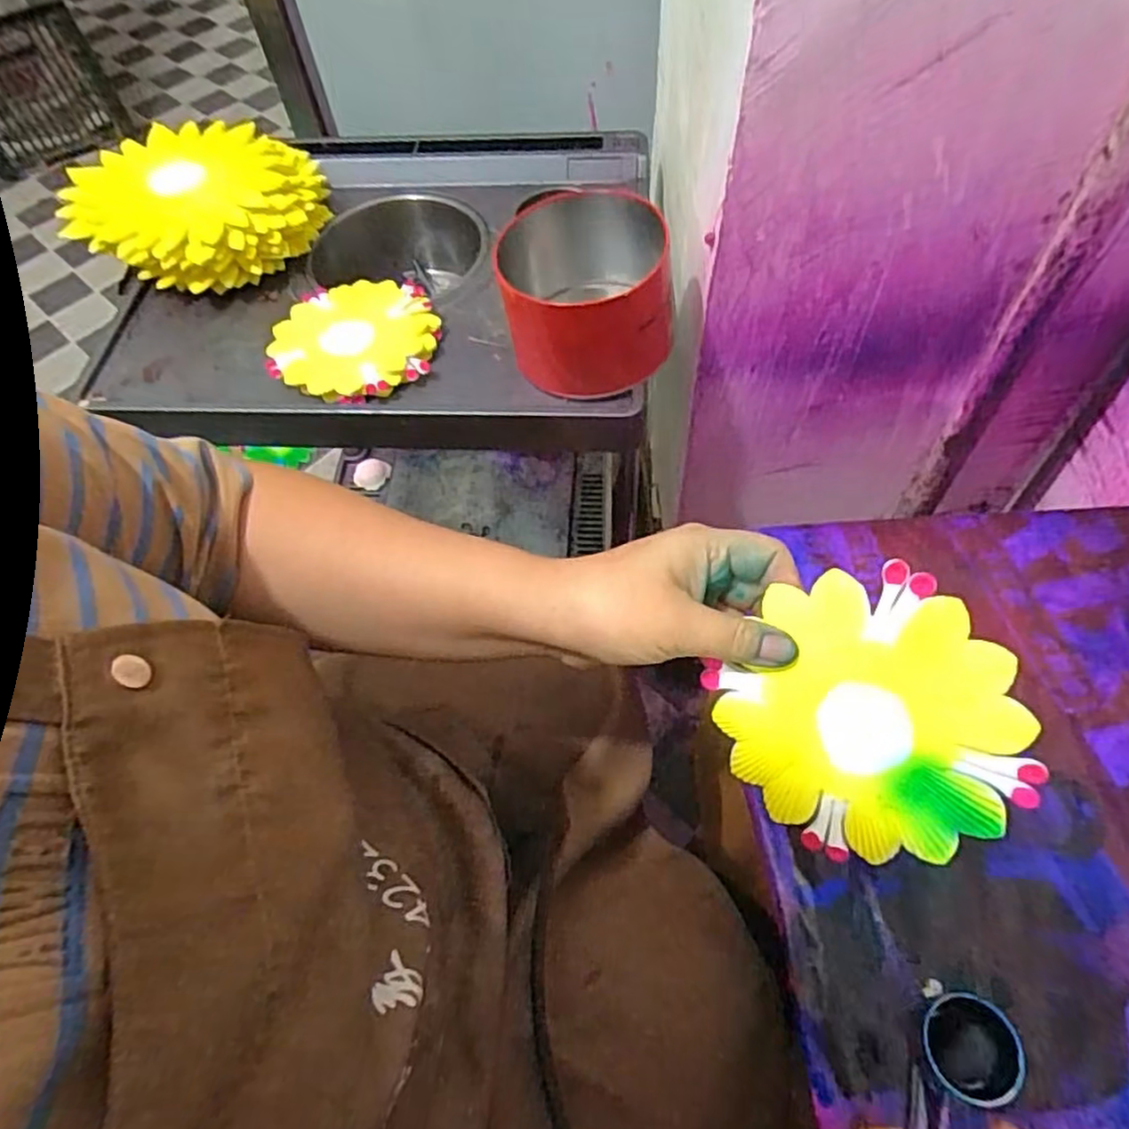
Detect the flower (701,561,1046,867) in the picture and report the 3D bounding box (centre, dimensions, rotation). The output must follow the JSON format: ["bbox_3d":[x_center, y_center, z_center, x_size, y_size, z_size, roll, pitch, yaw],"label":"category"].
[{"bbox_3d":[0.127,0.068,0.302,0.120,0.004,0.121,-20,88,35],"label":"flower"}]

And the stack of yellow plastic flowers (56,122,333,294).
[{"bbox_3d":[-0.347,-0.338,0.648,0.216,0.055,0.179,7,61,7],"label":"stack of yellow plastic flowers"}]

